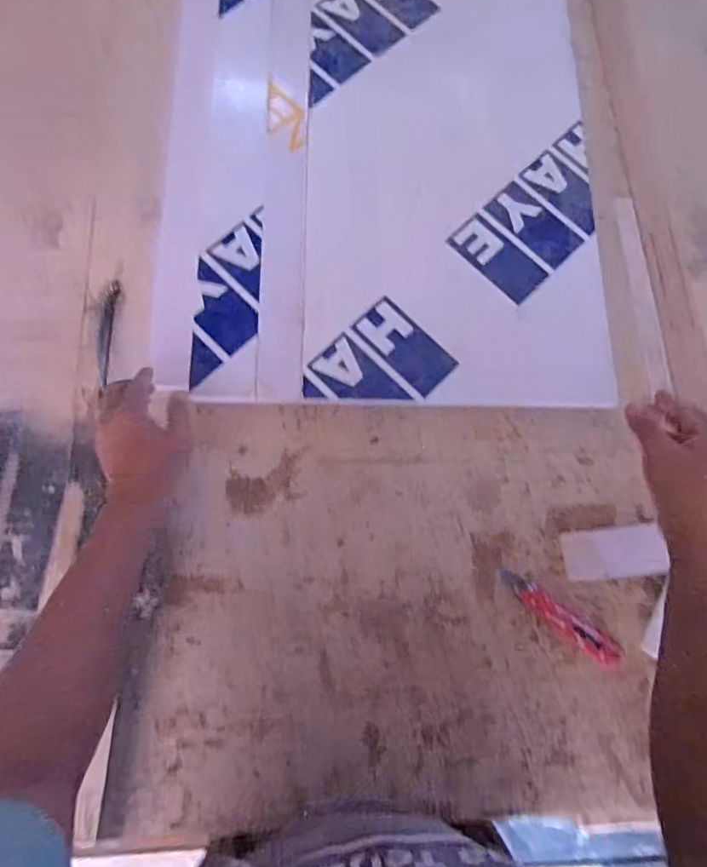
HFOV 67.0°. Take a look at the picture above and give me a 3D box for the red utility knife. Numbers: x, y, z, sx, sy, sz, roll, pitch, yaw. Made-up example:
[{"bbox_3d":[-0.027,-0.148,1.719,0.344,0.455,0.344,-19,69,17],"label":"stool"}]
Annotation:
[{"bbox_3d":[0.242,0.216,0.628,0.159,0.009,0.029,37,77,7],"label":"red utility knife"}]

